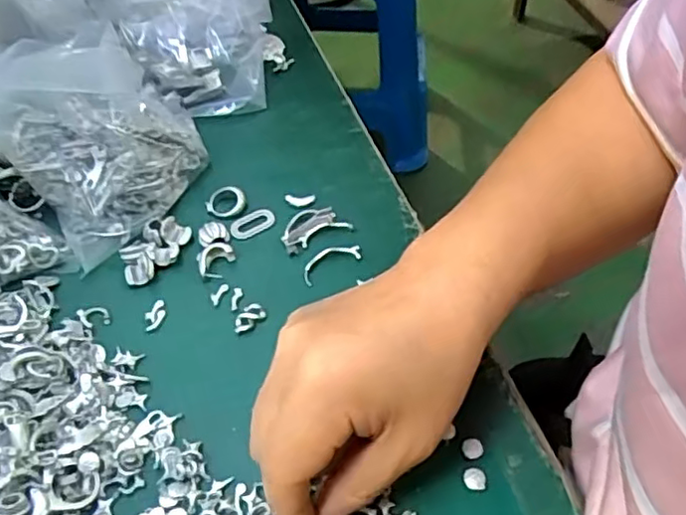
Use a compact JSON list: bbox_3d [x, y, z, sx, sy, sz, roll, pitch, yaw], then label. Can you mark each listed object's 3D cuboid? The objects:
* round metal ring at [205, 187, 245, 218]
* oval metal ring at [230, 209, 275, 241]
[{"bbox_3d":[-0.071,-0.034,0.380,0.024,0.004,0.021,-13,51,-11],"label":"round metal ring"},{"bbox_3d":[-0.053,-0.020,0.372,0.027,0.004,0.016,-24,54,-19],"label":"oval metal ring"}]

